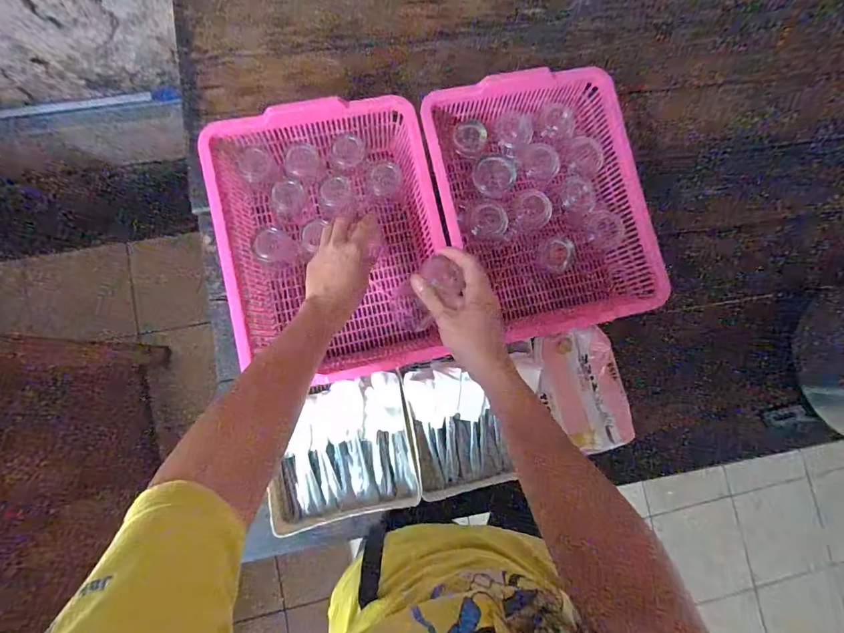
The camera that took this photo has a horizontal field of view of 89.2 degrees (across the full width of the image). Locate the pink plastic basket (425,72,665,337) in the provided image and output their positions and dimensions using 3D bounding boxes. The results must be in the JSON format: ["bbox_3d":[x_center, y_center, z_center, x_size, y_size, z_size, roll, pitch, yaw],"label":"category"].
[{"bbox_3d":[0.183,-0.169,0.667,0.311,0.077,0.383,-10,85,-7],"label":"pink plastic basket"}]

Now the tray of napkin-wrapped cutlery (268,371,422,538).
[{"bbox_3d":[-0.122,0.203,0.630,0.218,0.044,0.201,-12,85,-7],"label":"tray of napkin-wrapped cutlery"}]

